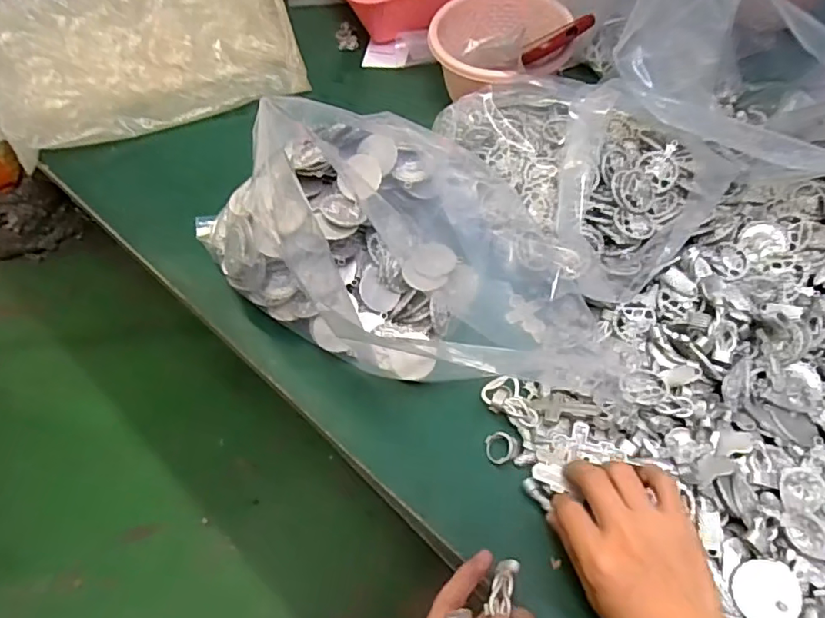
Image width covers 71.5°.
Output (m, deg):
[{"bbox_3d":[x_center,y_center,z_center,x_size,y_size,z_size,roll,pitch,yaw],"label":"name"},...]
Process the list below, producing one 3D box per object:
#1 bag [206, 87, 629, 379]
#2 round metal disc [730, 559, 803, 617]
[{"bbox_3d":[0.005,-0.045,0.462,0.324,0.106,0.176,20,59,14],"label":"bag"},{"bbox_3d":[0.219,0.176,0.355,0.037,0.004,0.037,-10,57,16],"label":"round metal disc"}]

